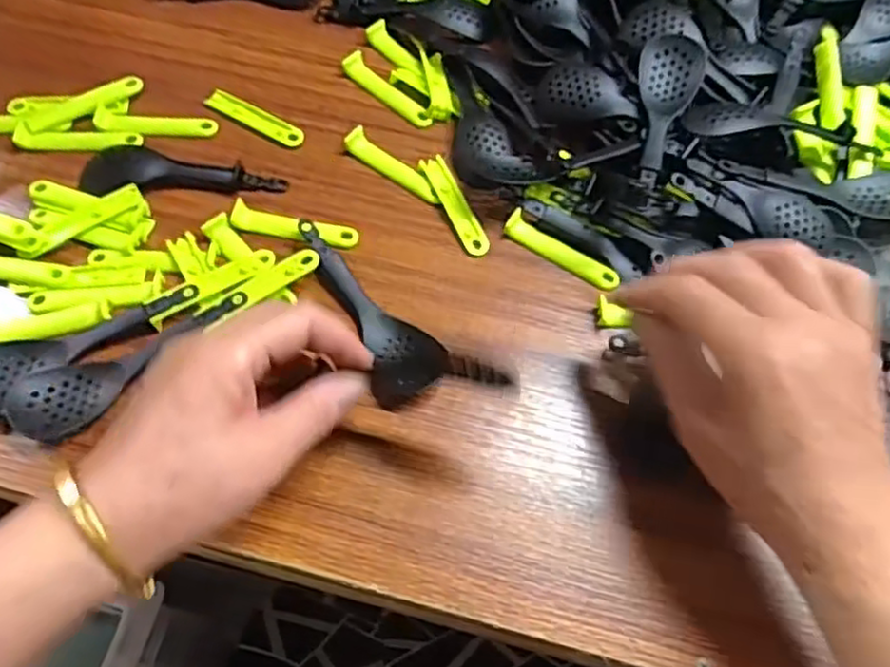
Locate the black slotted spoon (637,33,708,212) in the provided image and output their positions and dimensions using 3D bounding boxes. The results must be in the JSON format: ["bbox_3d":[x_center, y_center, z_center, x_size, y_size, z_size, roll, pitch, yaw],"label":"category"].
[{"bbox_3d":[0.131,-0.135,0.426,0.039,0.026,0.114,19,64,8],"label":"black slotted spoon"}]

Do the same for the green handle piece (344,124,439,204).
[{"bbox_3d":[-0.034,-0.107,0.447,0.074,0.011,0.017,38,68,16],"label":"green handle piece"}]

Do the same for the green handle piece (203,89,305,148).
[{"bbox_3d":[-0.128,-0.144,0.464,0.075,0.006,0.019,31,67,13],"label":"green handle piece"}]

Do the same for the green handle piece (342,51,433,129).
[{"bbox_3d":[-0.041,-0.168,0.477,0.016,0.009,0.078,-40,71,-19],"label":"green handle piece"}]

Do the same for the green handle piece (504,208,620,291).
[{"bbox_3d":[0.071,-0.050,0.419,0.075,0.008,0.016,32,67,14],"label":"green handle piece"}]

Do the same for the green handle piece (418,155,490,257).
[{"bbox_3d":[0.006,-0.081,0.434,0.015,0.009,0.075,-23,66,-12],"label":"green handle piece"}]

